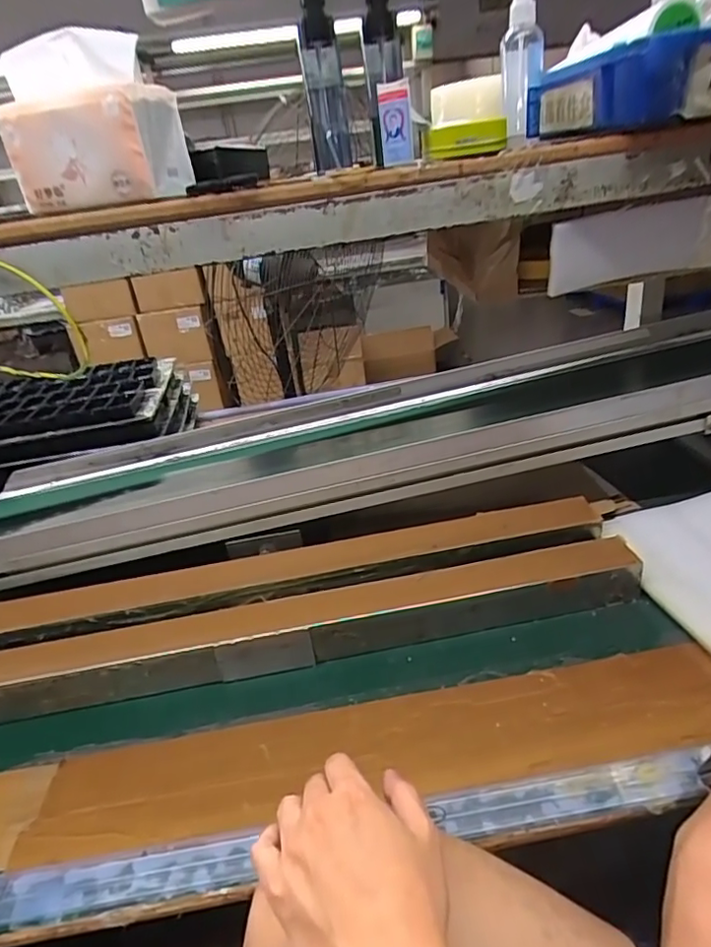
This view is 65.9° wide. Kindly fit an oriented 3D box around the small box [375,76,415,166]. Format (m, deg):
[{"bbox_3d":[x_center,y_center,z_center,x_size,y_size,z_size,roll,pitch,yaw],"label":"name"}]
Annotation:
[{"bbox_3d":[0.035,-0.310,0.485,0.028,0.062,0.014,6,48,19],"label":"small box"}]

